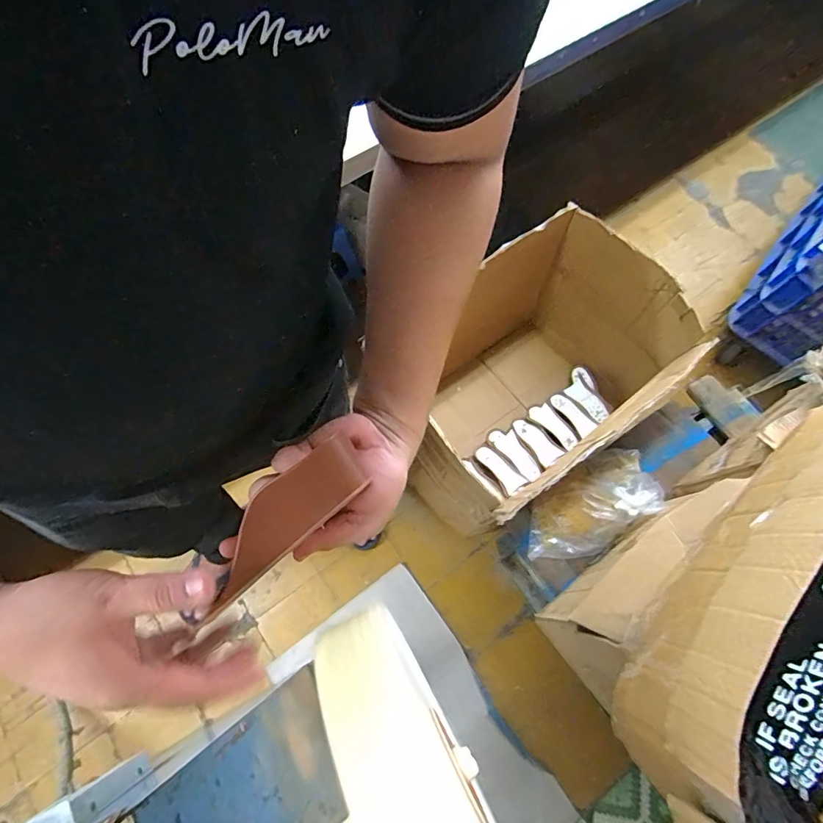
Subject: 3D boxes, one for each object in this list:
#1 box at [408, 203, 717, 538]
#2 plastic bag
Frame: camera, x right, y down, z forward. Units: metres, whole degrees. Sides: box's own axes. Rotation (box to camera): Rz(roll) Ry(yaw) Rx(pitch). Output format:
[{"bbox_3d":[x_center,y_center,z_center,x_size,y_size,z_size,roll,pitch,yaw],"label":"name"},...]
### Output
[{"bbox_3d":[0.253,-0.056,1.183,0.637,0.507,0.471,-35,74,-13],"label":"box"},{"bbox_3d":[0.381,0.188,0.955,0.309,0.154,0.152,-27,73,-10],"label":"plastic bag"}]

